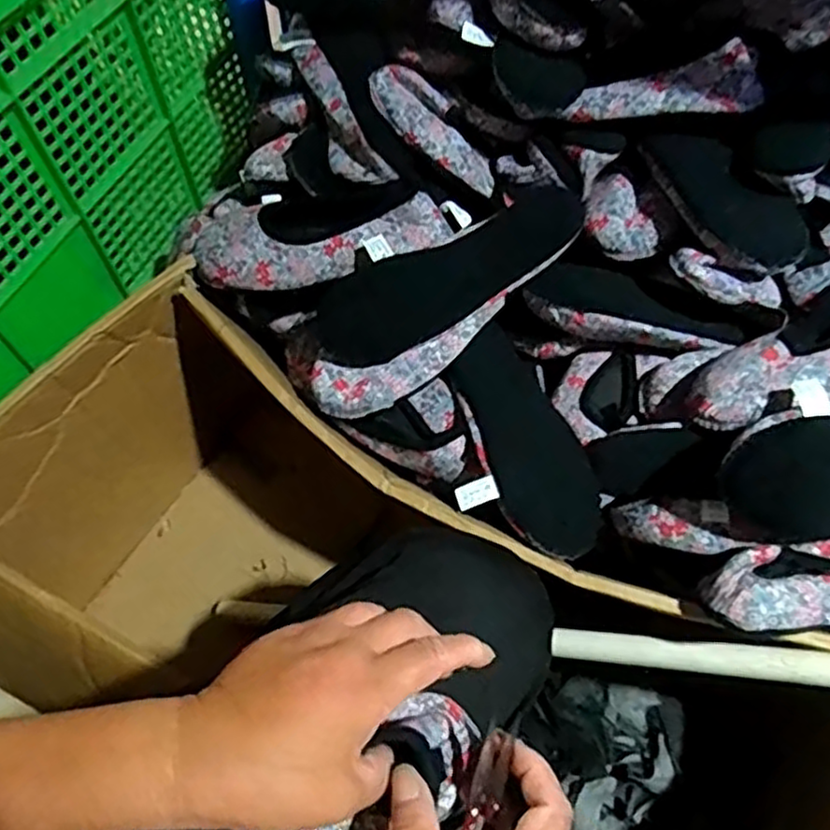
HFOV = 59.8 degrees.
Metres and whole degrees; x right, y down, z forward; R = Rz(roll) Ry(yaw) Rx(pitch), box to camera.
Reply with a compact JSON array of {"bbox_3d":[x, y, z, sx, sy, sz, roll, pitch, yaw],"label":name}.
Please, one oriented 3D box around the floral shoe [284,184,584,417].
[{"bbox_3d":[0.020,-0.107,0.674,0.308,0.057,0.131,-34,66,3],"label":"floral shoe"}]

